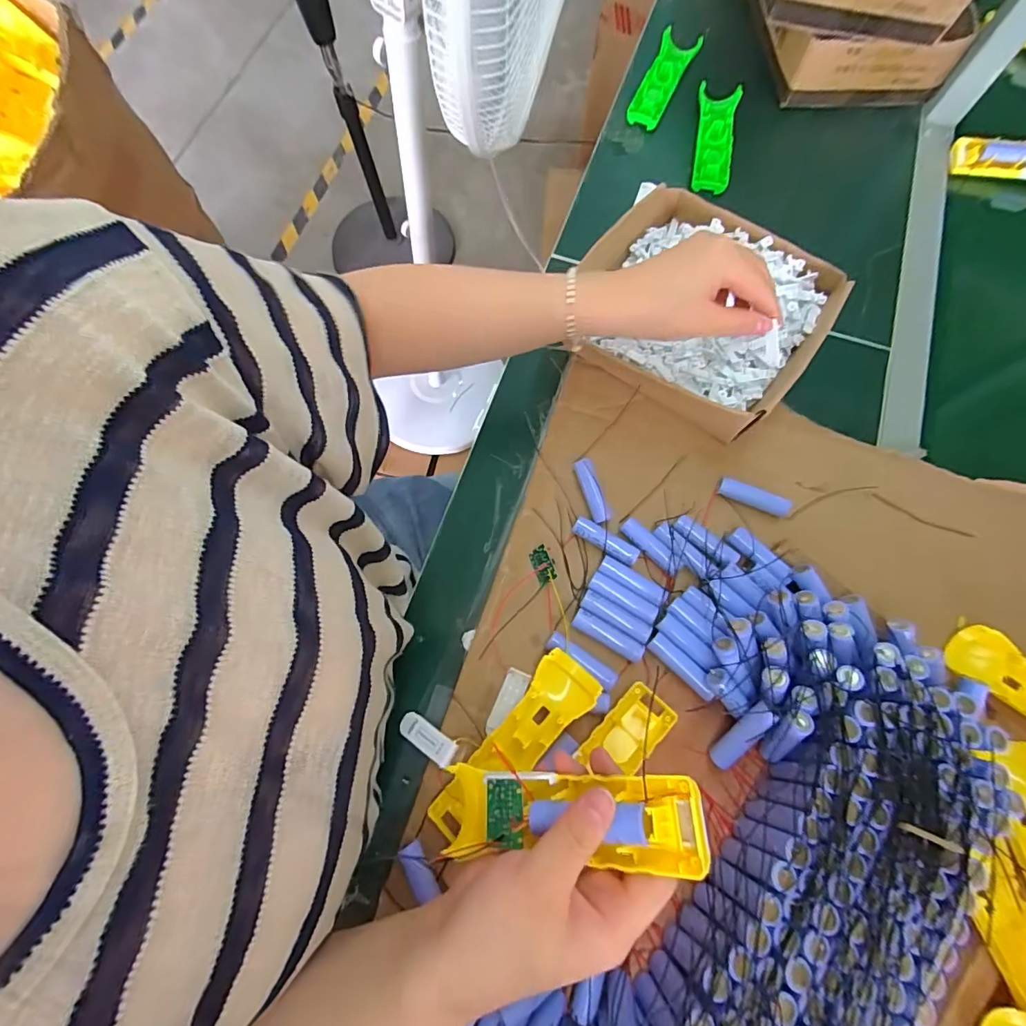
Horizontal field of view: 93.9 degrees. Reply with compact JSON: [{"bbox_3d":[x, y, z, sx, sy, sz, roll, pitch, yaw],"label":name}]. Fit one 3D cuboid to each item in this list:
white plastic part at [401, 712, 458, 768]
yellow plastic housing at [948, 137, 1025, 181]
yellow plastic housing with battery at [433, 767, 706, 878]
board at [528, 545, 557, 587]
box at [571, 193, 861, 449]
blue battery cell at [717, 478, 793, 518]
[{"bbox_3d":[-0.073,0.193,0.408,0.058,0.005,0.022,20,75,32],"label":"white plastic part"},{"bbox_3d":[0.652,-0.454,0.614,0.160,0.028,0.044,10,75,4],"label":"yellow plastic housing"},{"bbox_3d":[0.026,0.169,0.266,0.152,0.023,0.044,-14,73,28],"label":"yellow plastic housing with battery"},{"bbox_3d":[0.028,0.049,0.450,0.021,0.006,0.034,-38,66,33],"label":"board"},{"bbox_3d":[0.193,-0.210,0.507,0.221,0.057,0.215,32,78,9],"label":"box"},{"bbox_3d":[0.236,-0.014,0.473,0.068,0.022,0.016,23,77,7],"label":"blue battery cell"}]

